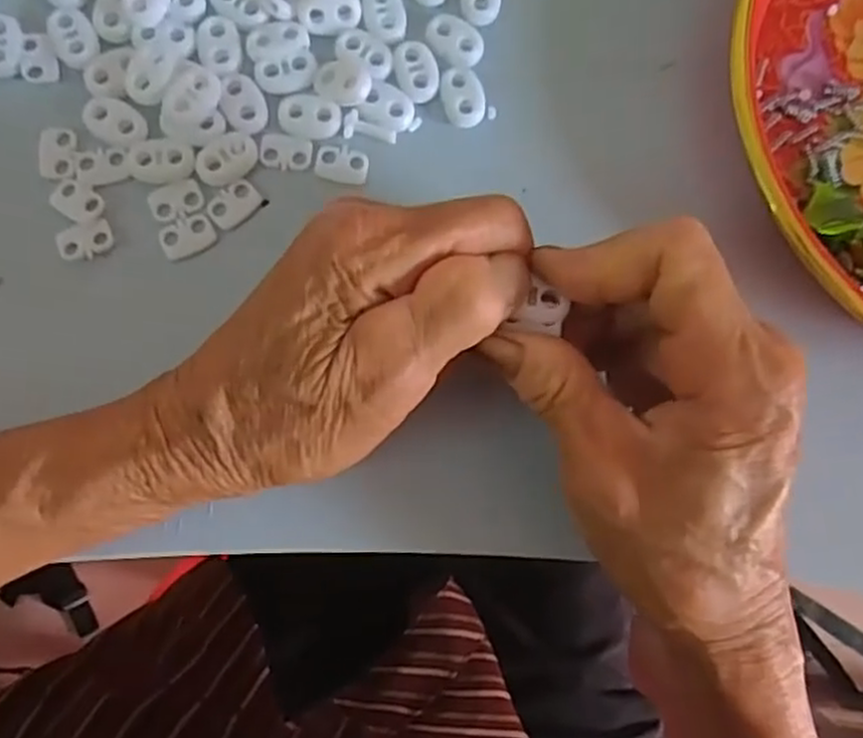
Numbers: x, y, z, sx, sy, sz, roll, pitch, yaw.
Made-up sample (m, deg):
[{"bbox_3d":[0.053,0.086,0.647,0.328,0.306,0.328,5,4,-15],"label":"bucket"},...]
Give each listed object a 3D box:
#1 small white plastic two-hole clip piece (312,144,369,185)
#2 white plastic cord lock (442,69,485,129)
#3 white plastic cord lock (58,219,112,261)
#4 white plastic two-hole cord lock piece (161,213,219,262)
[{"bbox_3d":[-0.031,-0.072,0.262,0.018,0.004,0.013,12,82,-2],"label":"small white plastic two-hole clip piece"},{"bbox_3d":[0.011,-0.097,0.267,0.014,0.004,0.021,-20,85,-6],"label":"white plastic cord lock"},{"bbox_3d":[-0.117,-0.043,0.251,0.018,0.004,0.012,-25,85,-6],"label":"white plastic cord lock"},{"bbox_3d":[-0.084,-0.046,0.255,0.018,0.004,0.012,-27,85,-7],"label":"white plastic two-hole cord lock piece"}]

